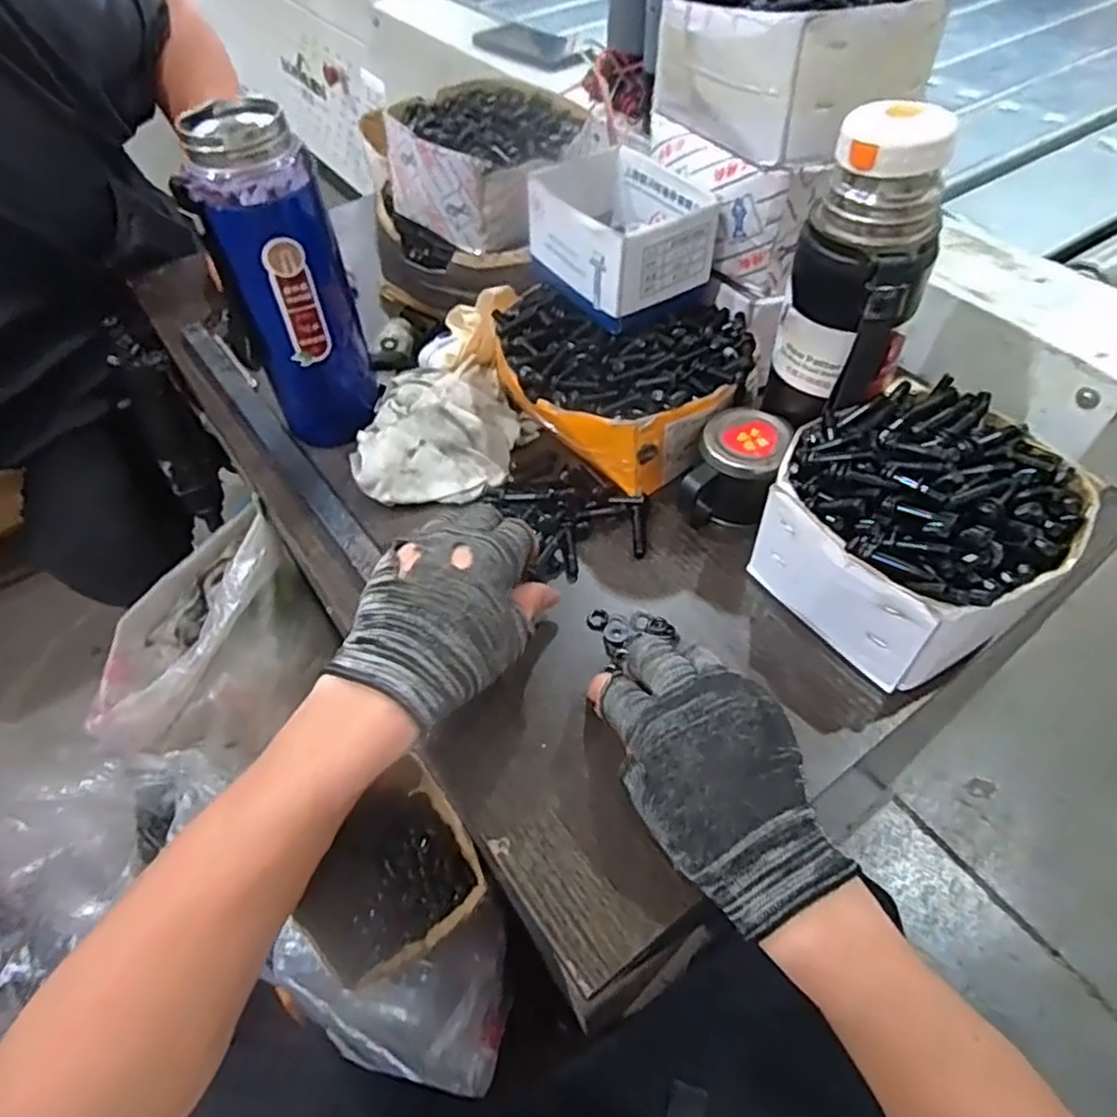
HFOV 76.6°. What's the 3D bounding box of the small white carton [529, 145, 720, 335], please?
[{"bbox_3d":[0.042,-0.235,0.512,0.095,0.065,0.129,-29,56,-18],"label":"small white carton"}]

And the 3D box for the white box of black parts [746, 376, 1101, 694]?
[{"bbox_3d":[0.212,-0.020,0.425,0.158,0.084,0.151,-33,58,-21],"label":"white box of black parts"}]

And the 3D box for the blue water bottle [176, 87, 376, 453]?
[{"bbox_3d":[-0.189,-0.184,0.499,0.075,0.216,0.068,-1,52,2],"label":"blue water bottle"}]

